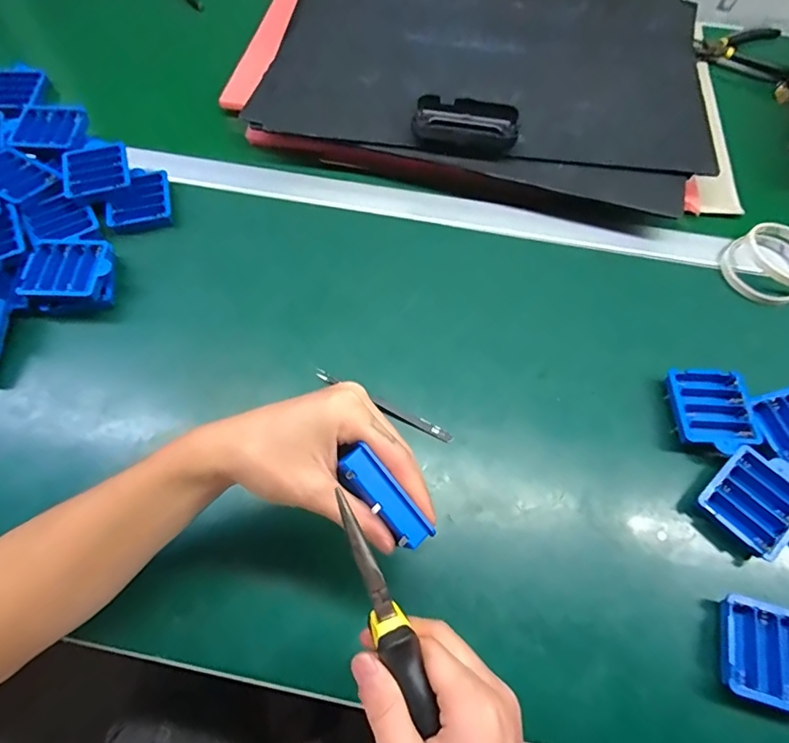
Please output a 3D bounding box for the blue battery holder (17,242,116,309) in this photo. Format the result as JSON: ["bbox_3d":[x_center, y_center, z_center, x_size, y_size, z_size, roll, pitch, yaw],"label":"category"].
[{"bbox_3d":[-0.315,-0.094,0.482,0.079,0.029,0.062,-6,65,-1],"label":"blue battery holder"}]

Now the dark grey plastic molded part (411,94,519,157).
[{"bbox_3d":[0.076,-0.263,0.521,0.106,0.022,0.046,12,66,7],"label":"dark grey plastic molded part"}]

